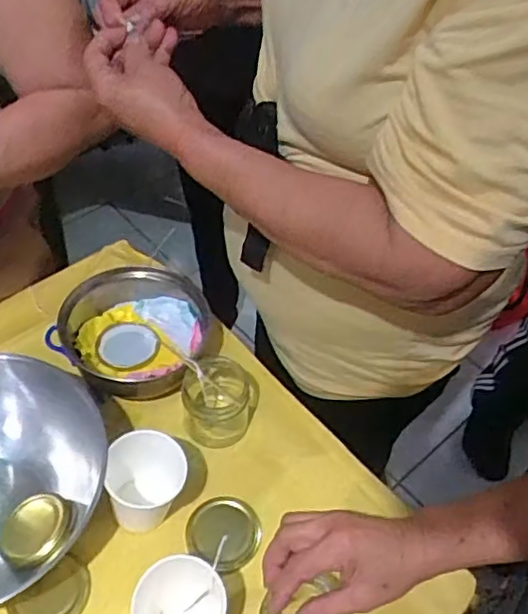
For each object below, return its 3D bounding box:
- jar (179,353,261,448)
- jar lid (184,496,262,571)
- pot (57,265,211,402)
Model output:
[{"bbox_3d":[-0.045,0.096,0.655,0.075,0.078,0.071,0,51,0],"label":"jar"},{"bbox_3d":[-0.038,0.211,0.603,0.067,0.016,0.067,0,51,0],"label":"jar lid"},{"bbox_3d":[-0.137,0.031,0.691,0.157,0.076,0.140,-13,52,-11],"label":"pot"}]

